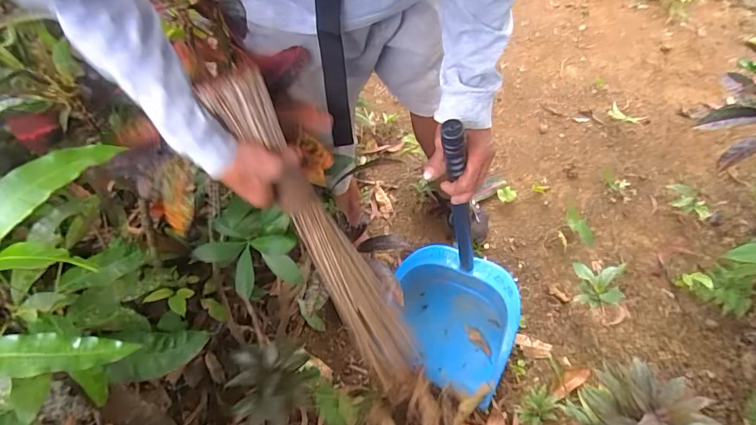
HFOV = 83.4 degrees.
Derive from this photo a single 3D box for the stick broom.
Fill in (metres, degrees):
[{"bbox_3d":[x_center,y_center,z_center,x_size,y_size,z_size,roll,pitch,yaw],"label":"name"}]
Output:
[{"bbox_3d":[-0.053,0.102,0.680,0.048,0.708,0.088,18,54,41],"label":"stick broom"}]

